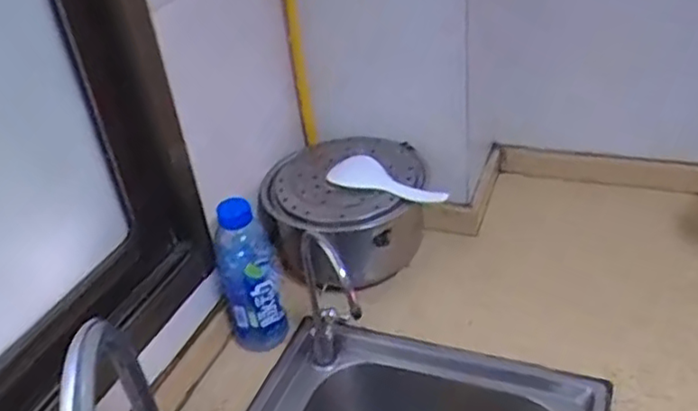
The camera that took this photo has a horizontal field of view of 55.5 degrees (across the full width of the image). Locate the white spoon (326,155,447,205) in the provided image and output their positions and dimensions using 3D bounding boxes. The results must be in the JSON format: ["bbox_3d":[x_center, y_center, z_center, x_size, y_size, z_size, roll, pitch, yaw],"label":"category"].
[{"bbox_3d":[0.048,-0.027,0.887,0.176,0.020,0.062,25,45,38],"label":"white spoon"}]

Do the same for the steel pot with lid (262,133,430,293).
[{"bbox_3d":[-0.002,0.008,0.974,0.212,0.155,0.223,-4,33,3],"label":"steel pot with lid"}]

